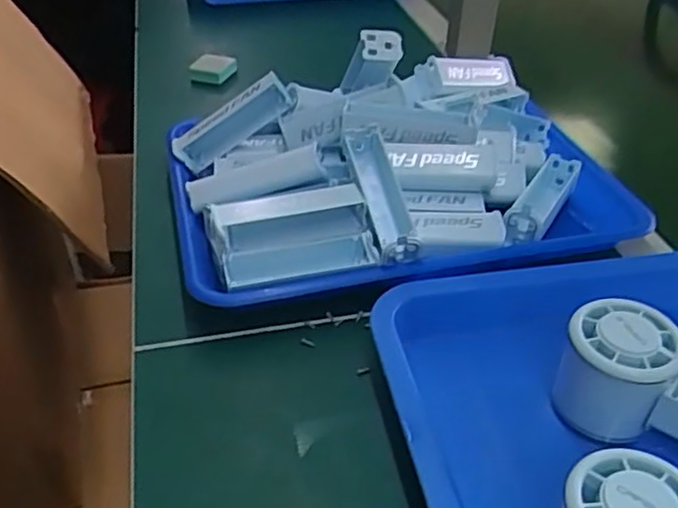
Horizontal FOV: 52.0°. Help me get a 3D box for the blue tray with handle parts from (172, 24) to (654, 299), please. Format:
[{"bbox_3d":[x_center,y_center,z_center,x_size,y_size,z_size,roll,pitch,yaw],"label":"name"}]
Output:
[{"bbox_3d":[0.039,-0.071,0.530,0.327,0.095,0.231,-8,39,-13],"label":"blue tray with handle parts"}]

